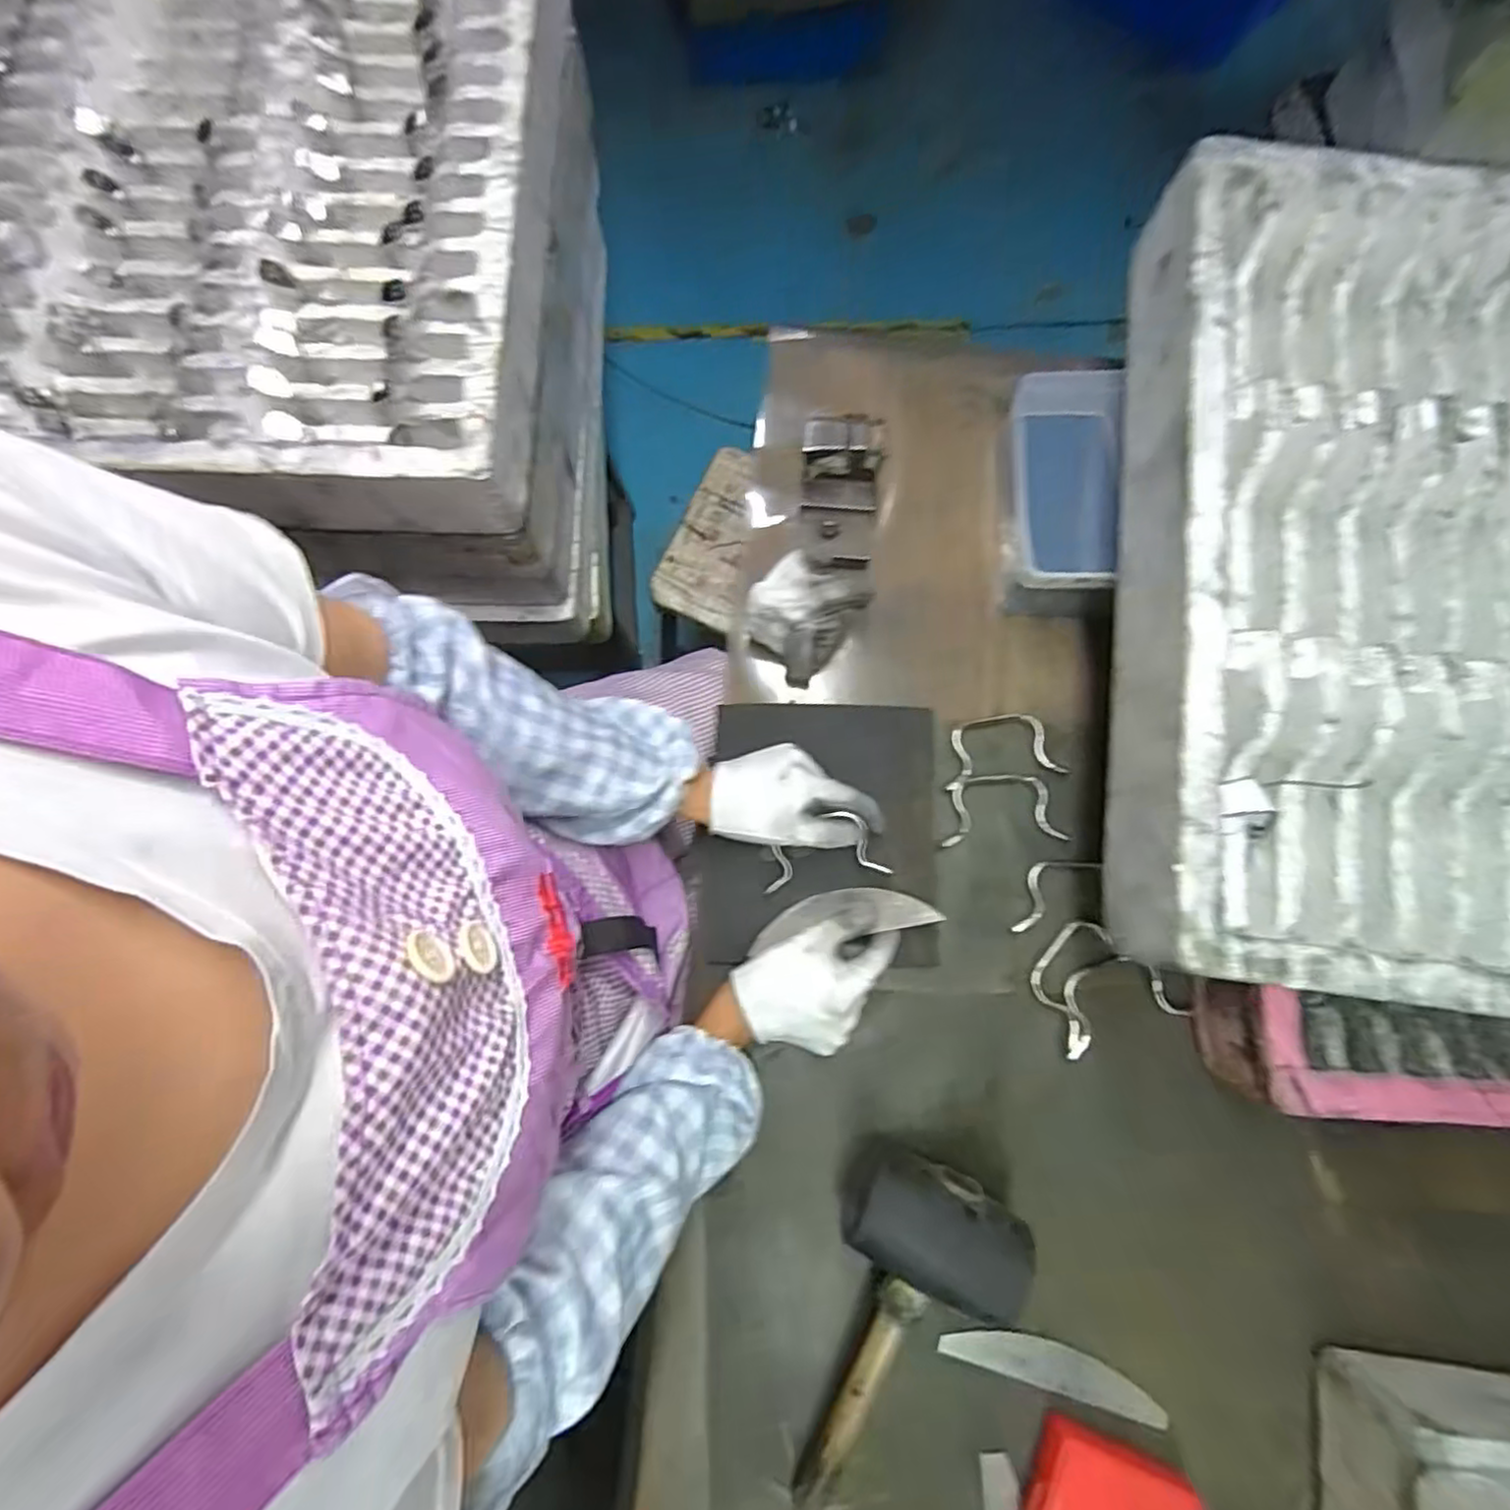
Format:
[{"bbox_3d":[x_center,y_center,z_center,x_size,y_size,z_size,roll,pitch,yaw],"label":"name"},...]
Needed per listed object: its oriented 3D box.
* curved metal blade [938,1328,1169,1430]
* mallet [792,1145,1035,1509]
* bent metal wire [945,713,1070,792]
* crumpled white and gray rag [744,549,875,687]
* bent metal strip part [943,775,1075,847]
[{"bbox_3d":[0.208,0.429,0.487,0.152,0.008,0.031,15,76,8],"label":"curved metal blade"},{"bbox_3d":[0.090,0.392,0.479,0.123,0.076,0.233,22,95,4],"label":"mallet"},{"bbox_3d":[0.198,-0.005,0.561,0.100,0.011,0.054,-10,79,-2],"label":"bent metal wire"},{"bbox_3d":[0.038,-0.113,0.565,0.080,0.076,0.085,44,82,8],"label":"crumpled white and gray rag"},{"bbox_3d":[0.195,0.042,0.549,0.097,0.010,0.054,-4,79,0],"label":"bent metal strip part"}]

